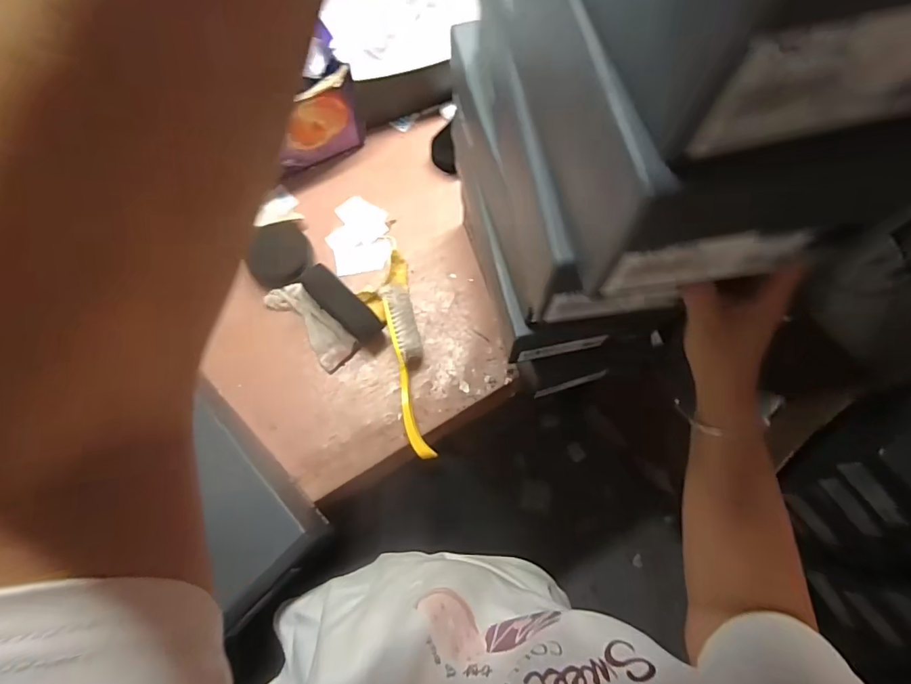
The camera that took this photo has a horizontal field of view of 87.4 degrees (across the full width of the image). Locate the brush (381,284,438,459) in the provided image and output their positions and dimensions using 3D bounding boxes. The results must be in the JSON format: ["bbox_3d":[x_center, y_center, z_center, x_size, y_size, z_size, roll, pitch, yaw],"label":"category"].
[{"bbox_3d":[-0.060,0.035,0.629,0.043,0.047,0.231,-10,71,-4],"label":"brush"}]

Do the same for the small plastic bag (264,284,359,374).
[{"bbox_3d":[-0.202,-0.026,0.663,0.145,0.019,0.054,43,76,13],"label":"small plastic bag"}]

